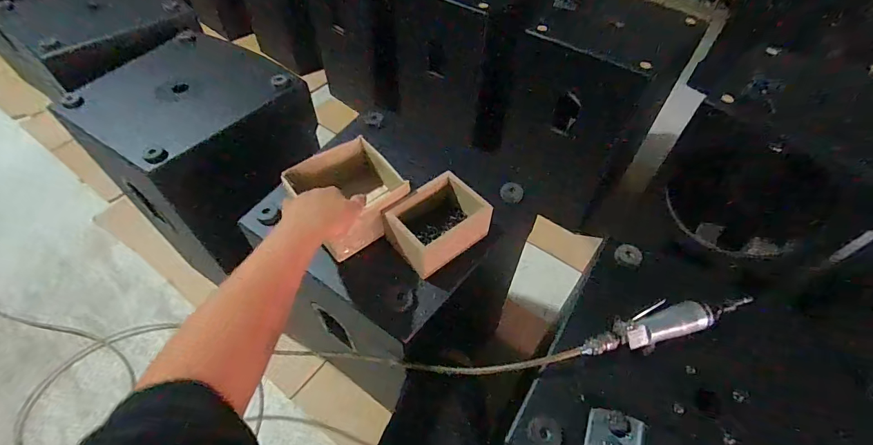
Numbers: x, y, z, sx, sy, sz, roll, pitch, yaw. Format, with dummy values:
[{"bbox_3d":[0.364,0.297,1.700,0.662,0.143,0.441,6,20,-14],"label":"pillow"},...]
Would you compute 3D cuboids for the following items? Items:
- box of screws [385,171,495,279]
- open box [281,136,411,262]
[{"bbox_3d":[0.000,0.006,0.646,0.147,0.090,0.107,-32,59,-23],"label":"box of screws"},{"bbox_3d":[-0.141,-0.041,0.645,0.157,0.088,0.148,-31,59,-22],"label":"open box"}]

